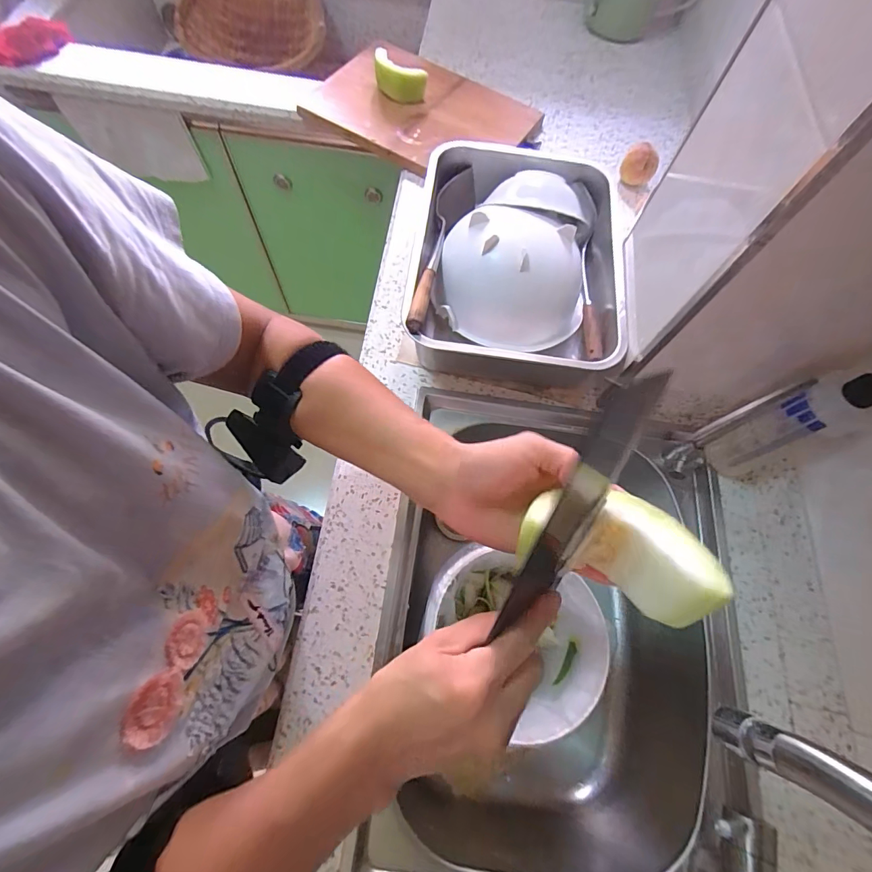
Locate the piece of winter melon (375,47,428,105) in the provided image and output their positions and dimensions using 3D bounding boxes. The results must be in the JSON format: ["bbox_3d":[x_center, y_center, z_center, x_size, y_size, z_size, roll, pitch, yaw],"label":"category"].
[{"bbox_3d":[-0.068,-0.663,0.796,0.104,0.058,0.043,24,69,6],"label":"piece of winter melon"}]

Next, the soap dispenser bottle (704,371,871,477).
[{"bbox_3d":[0.409,-0.011,0.493,0.077,0.241,0.064,-22,70,-11],"label":"soap dispenser bottle"}]

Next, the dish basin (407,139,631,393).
[{"bbox_3d":[0.113,-0.269,0.640,0.311,0.128,0.397,8,67,1],"label":"dish basin"}]

